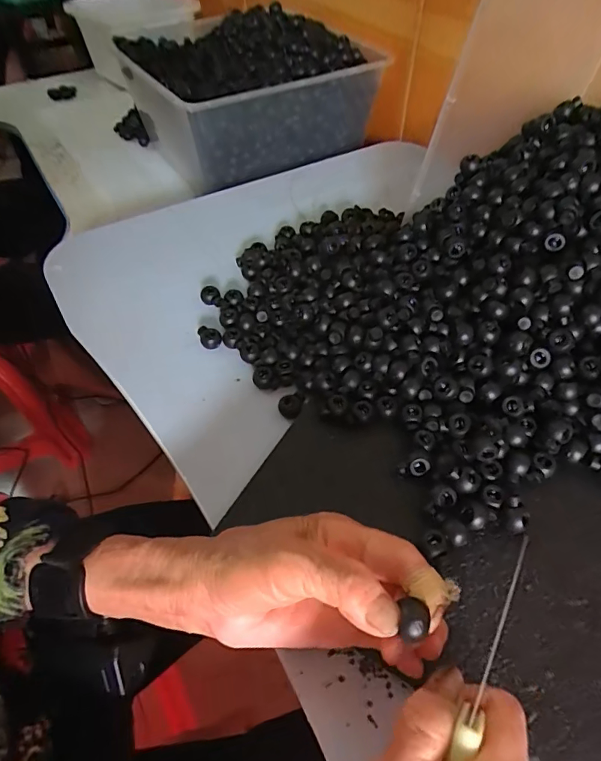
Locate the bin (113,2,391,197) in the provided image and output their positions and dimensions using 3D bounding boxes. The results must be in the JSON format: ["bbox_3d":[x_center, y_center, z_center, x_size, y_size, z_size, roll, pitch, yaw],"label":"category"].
[{"bbox_3d":[-0.043,-0.366,0.600,0.286,0.142,0.211,-27,56,-19],"label":"bin"}]

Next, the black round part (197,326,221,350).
[{"bbox_3d":[-0.077,-0.037,0.393,0.018,0.014,0.017,-1,51,1],"label":"black round part"}]

